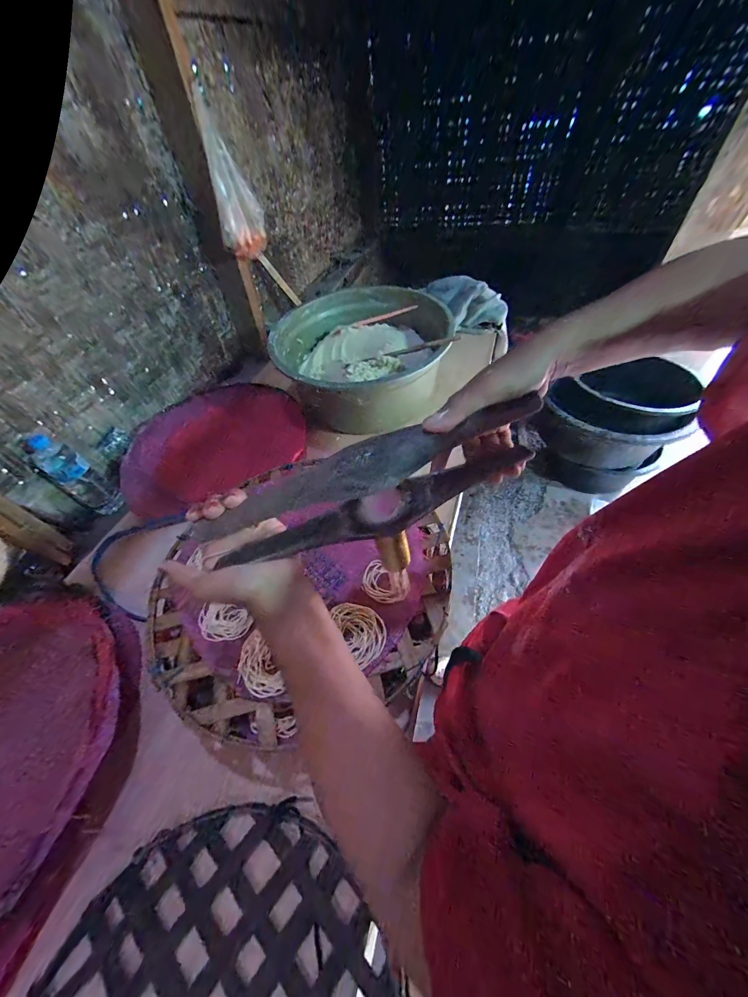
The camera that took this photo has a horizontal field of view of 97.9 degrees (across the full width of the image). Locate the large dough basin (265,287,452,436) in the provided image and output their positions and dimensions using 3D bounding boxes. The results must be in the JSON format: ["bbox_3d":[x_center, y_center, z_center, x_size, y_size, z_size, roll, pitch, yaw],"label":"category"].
[{"bbox_3d":[-0.041,-0.329,0.785,0.396,0.182,0.379,-3,53,4],"label":"large dough basin"}]

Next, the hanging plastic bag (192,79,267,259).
[{"bbox_3d":[-0.358,-0.792,0.832,0.101,0.267,0.135,-10,52,-2],"label":"hanging plastic bag"}]

